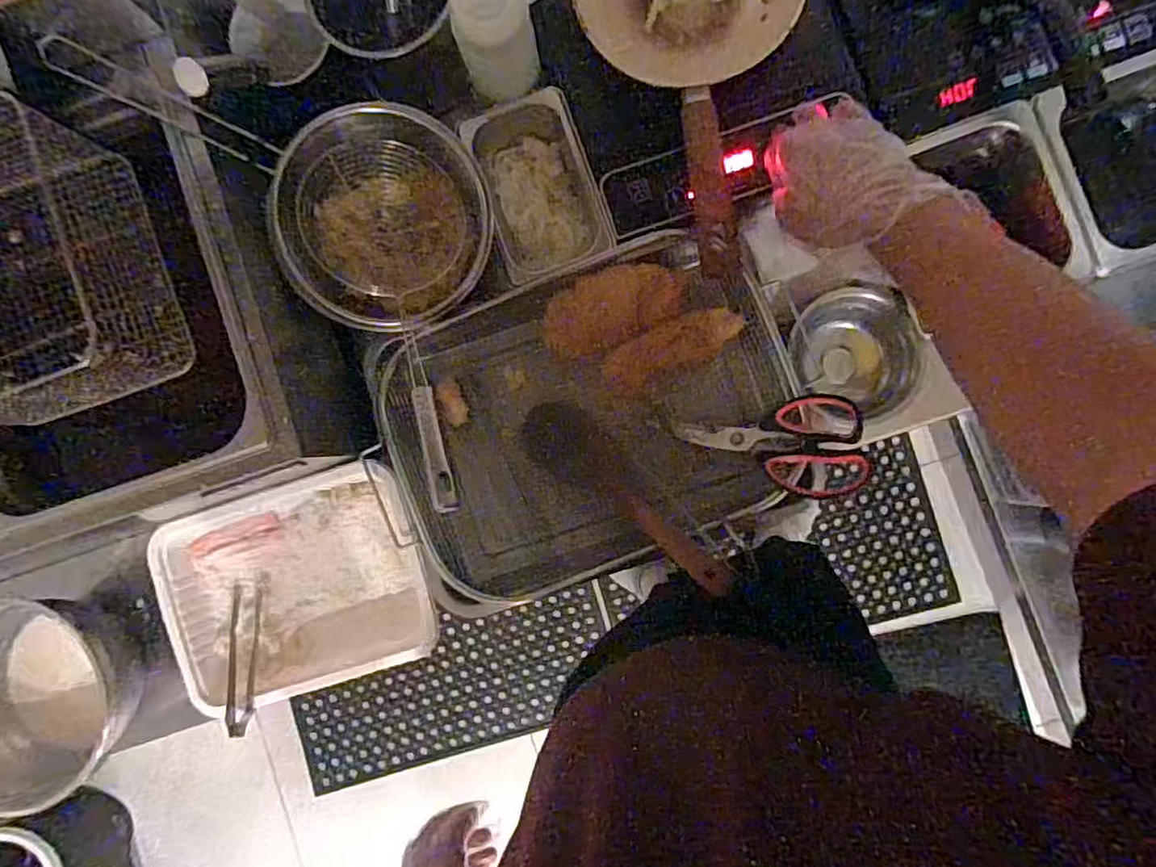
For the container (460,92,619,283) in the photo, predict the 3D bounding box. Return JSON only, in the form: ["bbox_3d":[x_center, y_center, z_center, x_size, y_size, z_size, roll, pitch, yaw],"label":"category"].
[{"bbox_3d":[-0.040,-0.242,0.619,0.107,0.052,0.170,-18,87,3],"label":"container"}]

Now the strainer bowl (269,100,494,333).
[{"bbox_3d":[-0.173,-0.193,0.583,0.181,0.107,0.175,0,88,4],"label":"strainer bowl"}]

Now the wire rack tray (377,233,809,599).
[{"bbox_3d":[0.013,-0.011,0.625,0.375,0.070,0.284,-20,87,3],"label":"wire rack tray"}]

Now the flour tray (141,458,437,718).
[{"bbox_3d":[-0.270,0.150,0.639,0.260,0.075,0.201,-18,87,3],"label":"flour tray"}]

